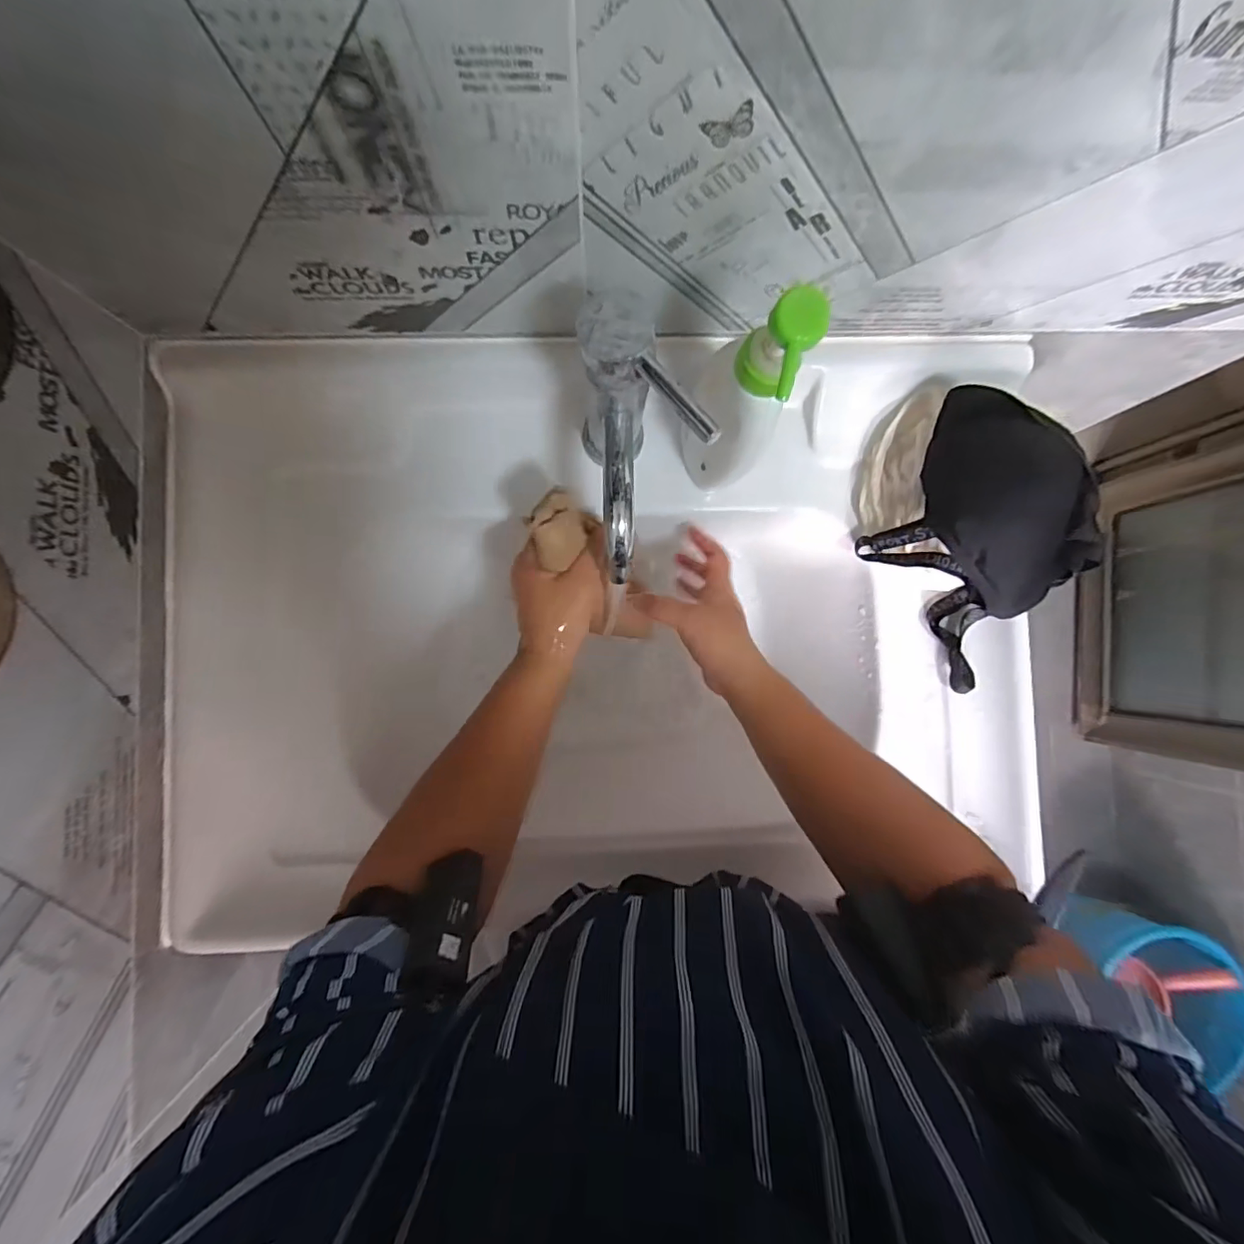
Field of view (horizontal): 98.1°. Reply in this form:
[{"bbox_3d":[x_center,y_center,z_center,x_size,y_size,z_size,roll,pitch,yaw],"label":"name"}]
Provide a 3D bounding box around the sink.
[{"bbox_3d":[-0.013,0.019,0.506,0.703,0.149,0.489,-2,87,-3],"label":"sink"}]

